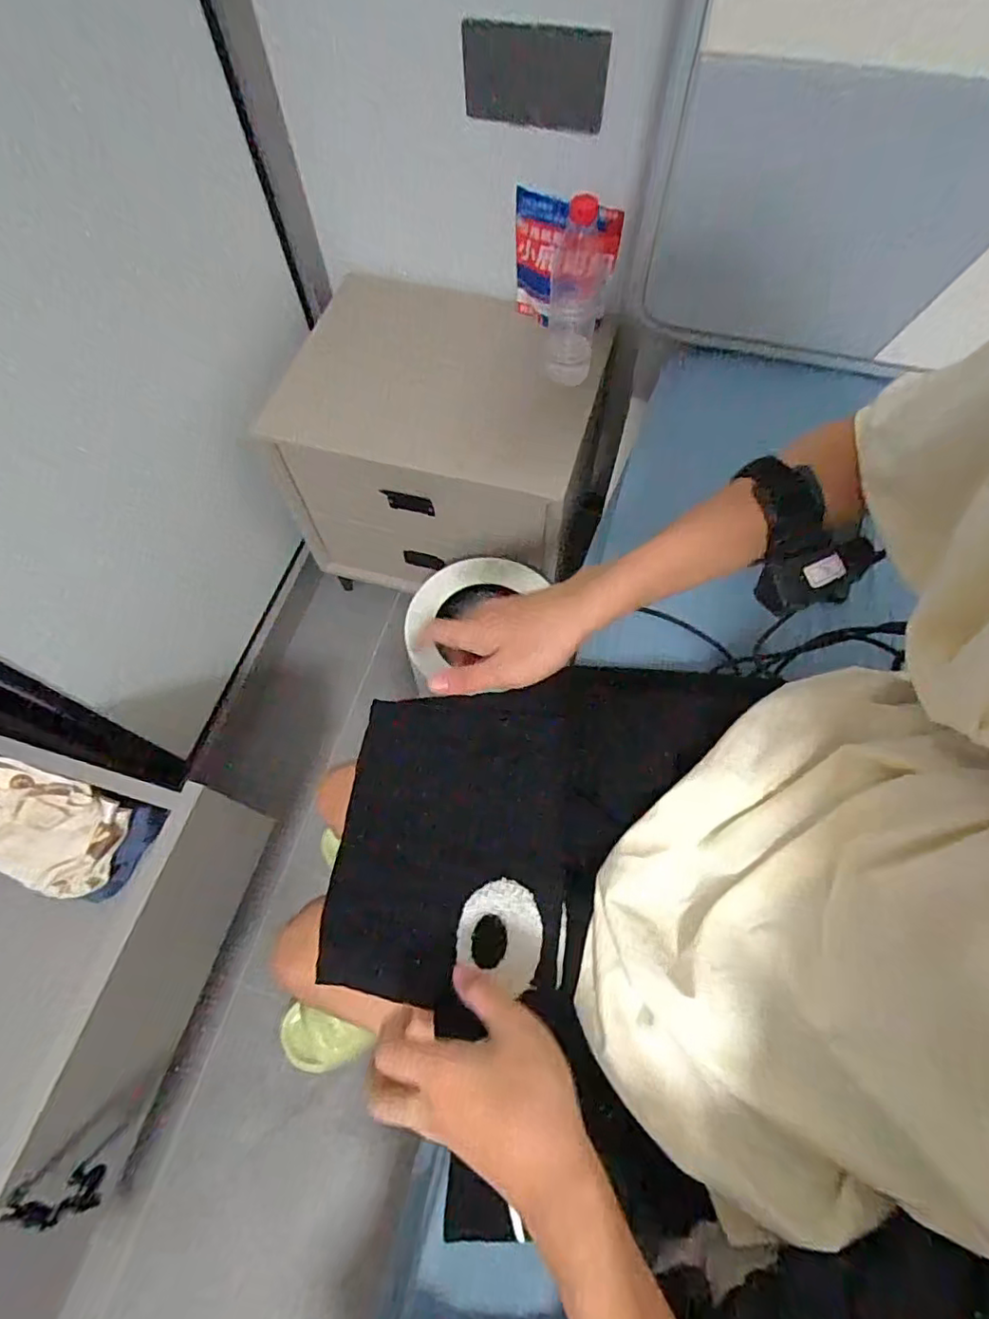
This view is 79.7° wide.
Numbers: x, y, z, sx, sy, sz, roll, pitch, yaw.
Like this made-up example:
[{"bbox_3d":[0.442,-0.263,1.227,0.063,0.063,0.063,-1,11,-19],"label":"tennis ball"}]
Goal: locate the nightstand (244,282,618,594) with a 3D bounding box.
[{"bbox_3d":[-0.087,-0.369,1.064,0.473,0.356,0.375,15,66,8],"label":"nightstand"}]

